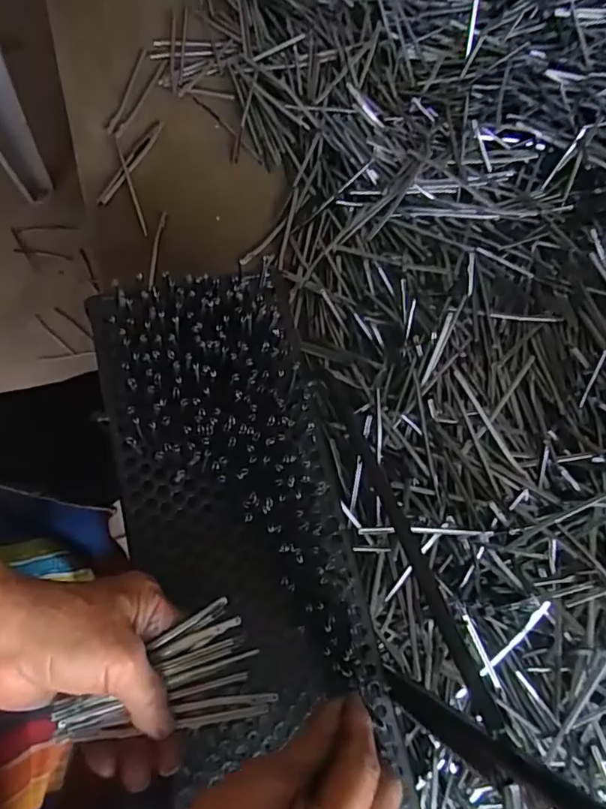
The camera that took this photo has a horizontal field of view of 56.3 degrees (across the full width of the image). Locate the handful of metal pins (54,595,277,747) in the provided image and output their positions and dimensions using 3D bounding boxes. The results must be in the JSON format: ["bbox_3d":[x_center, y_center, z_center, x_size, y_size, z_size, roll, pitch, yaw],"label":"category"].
[{"bbox_3d":[-0.076,0.163,0.310,0.105,0.025,0.062,-29,77,-6],"label":"handful of metal pins"}]

